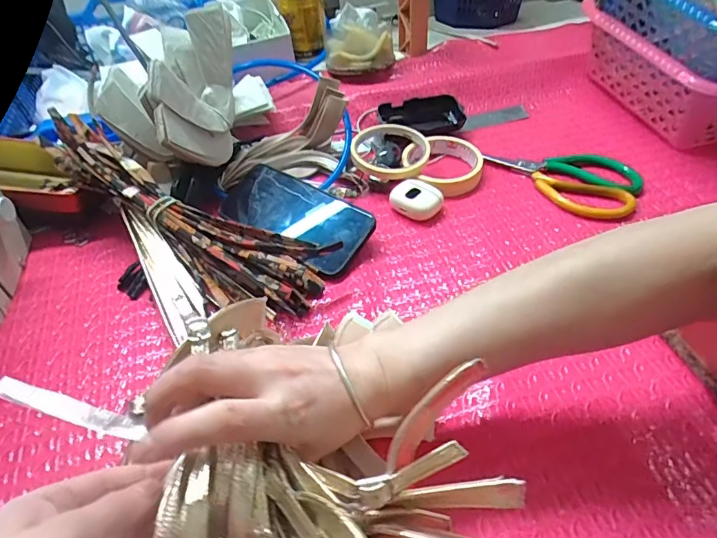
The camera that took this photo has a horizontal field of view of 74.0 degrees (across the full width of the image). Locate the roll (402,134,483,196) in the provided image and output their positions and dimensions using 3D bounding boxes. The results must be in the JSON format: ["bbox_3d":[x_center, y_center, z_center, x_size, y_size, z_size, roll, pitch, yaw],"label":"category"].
[{"bbox_3d":[0.095,-0.118,0.538,0.087,0.021,0.093,-1,46,1],"label":"roll"}]

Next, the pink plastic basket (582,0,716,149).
[{"bbox_3d":[0.447,-0.237,0.567,0.288,0.110,0.209,-12,47,-9],"label":"pink plastic basket"}]

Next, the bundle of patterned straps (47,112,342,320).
[{"bbox_3d":[-0.174,-0.055,0.436,0.314,0.058,0.093,31,54,13],"label":"bundle of patterned straps"}]

